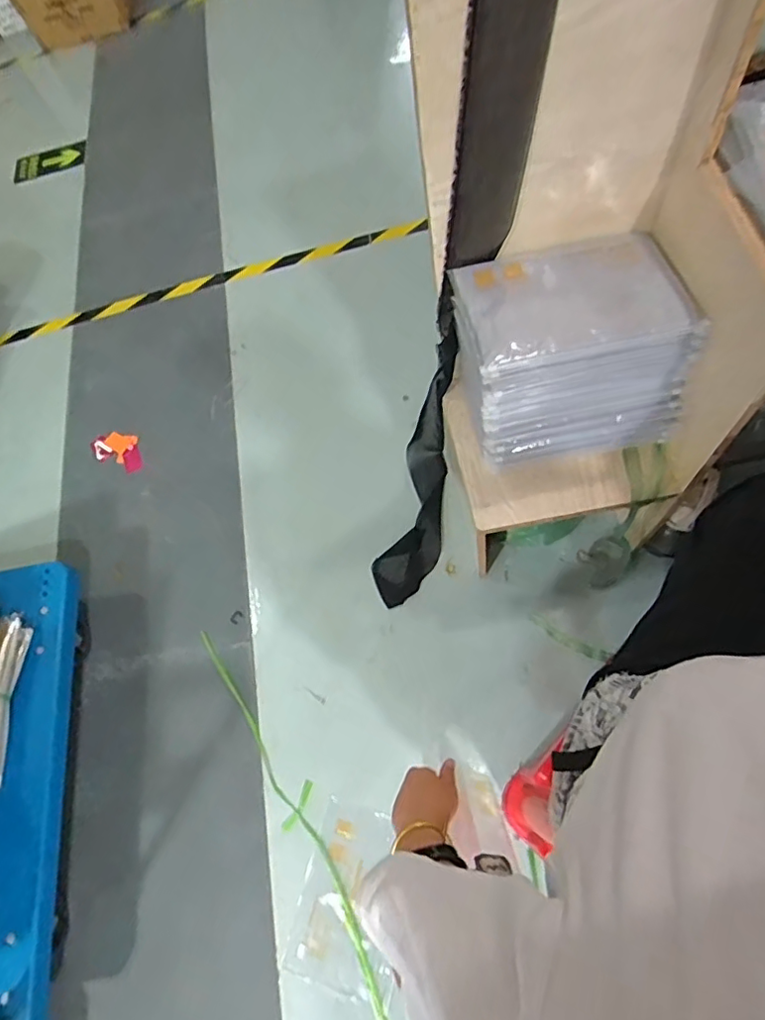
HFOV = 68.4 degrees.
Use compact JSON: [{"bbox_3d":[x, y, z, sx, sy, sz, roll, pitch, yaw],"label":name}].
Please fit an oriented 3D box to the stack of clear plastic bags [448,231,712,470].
[{"bbox_3d":[0.273,-0.231,0.834,0.287,0.213,0.226,-13,67,5],"label":"stack of clear plastic bags"}]

